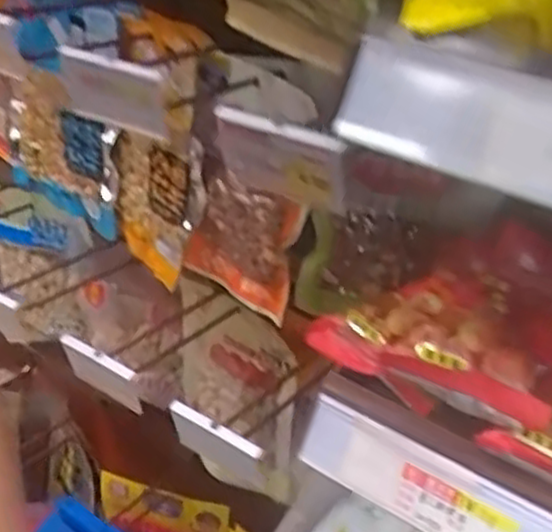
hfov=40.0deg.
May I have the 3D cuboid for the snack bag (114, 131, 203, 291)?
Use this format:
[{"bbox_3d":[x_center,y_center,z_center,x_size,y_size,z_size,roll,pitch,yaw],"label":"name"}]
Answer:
[{"bbox_3d":[-0.113,-0.058,0.700,0.020,0.131,0.118,-25,43,-36],"label":"snack bag"}]

